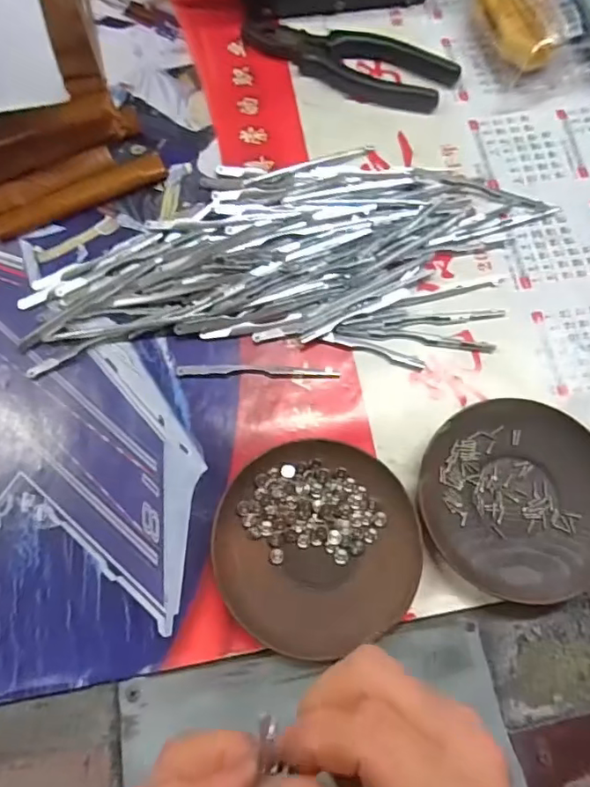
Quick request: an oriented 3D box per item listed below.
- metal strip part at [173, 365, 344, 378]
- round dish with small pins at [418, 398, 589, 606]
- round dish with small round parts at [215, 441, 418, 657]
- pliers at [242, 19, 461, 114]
[{"bbox_3d":[-0.023,-0.014,0.351,0.102,0.004,0.007,2,72,-2],"label":"metal strip part"},{"bbox_3d":[0.132,0.061,0.327,0.114,0.017,0.111,1,72,-2],"label":"round dish with small pins"},{"bbox_3d":[0.013,0.086,0.315,0.110,0.015,0.113,1,72,-2],"label":"round dish with small round parts"},{"bbox_3d":[0.040,-0.253,0.418,0.161,0.016,0.045,18,72,4],"label":"pliers"}]

